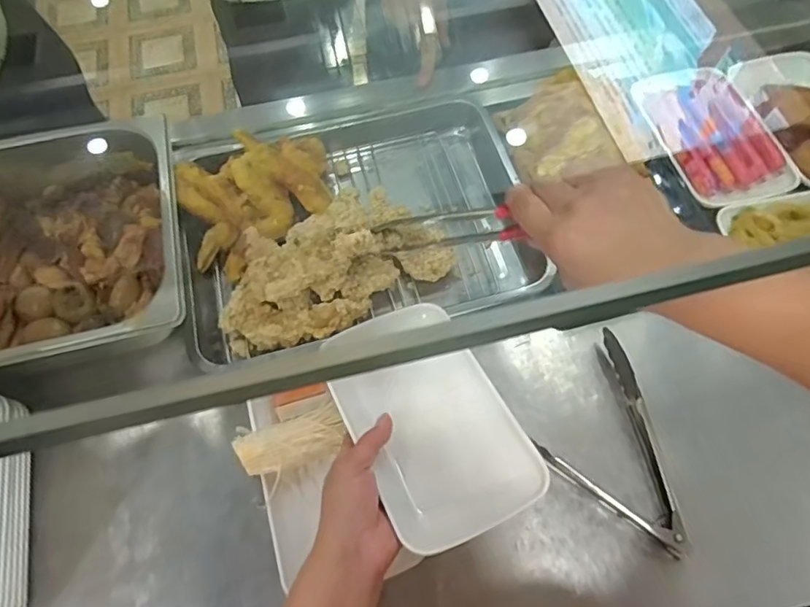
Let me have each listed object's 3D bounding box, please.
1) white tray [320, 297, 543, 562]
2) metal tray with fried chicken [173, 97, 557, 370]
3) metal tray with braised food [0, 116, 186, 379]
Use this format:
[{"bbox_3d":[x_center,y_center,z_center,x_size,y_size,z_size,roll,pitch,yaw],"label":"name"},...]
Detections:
[{"bbox_3d":[0.019,0.092,0.464,0.127,0.034,0.203,-26,67,-11],"label":"white tray"},{"bbox_3d":[-0.061,-0.105,0.624,0.380,0.080,0.302,-16,65,-7],"label":"metal tray with fried chicken"},{"bbox_3d":[-0.382,-0.047,0.561,0.313,0.083,0.272,-9,65,-4],"label":"metal tray with braised food"}]

